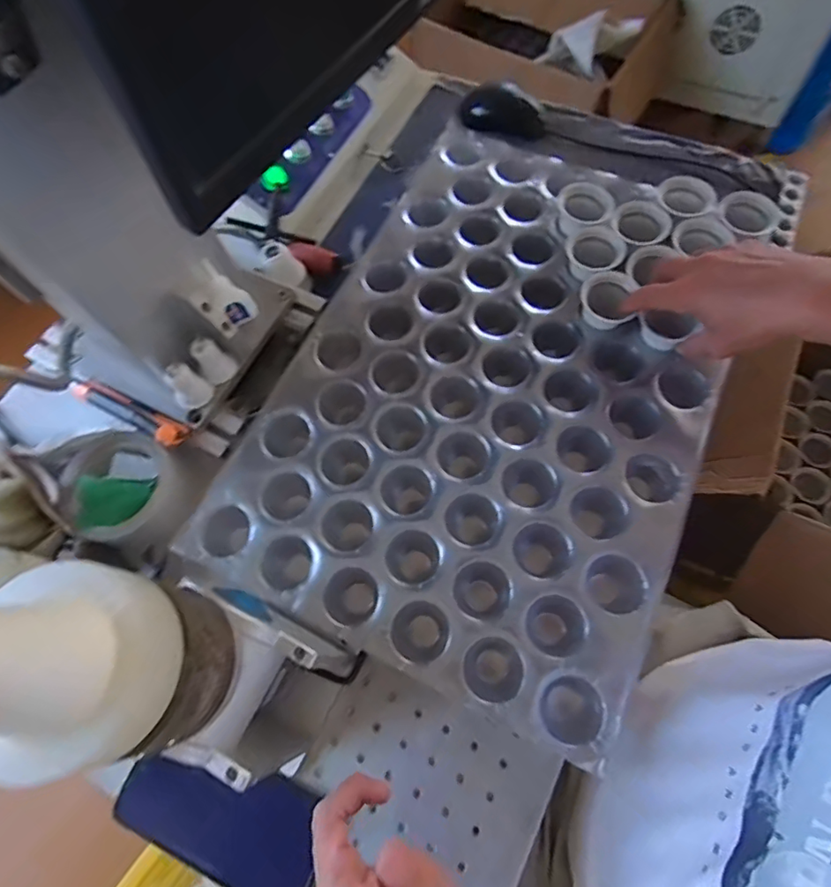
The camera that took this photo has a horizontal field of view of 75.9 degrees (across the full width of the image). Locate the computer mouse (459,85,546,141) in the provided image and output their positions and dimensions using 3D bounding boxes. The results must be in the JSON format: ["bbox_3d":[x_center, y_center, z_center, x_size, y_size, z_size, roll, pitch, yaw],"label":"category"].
[{"bbox_3d":[0.110,-0.418,0.668,0.110,0.031,0.053,15,68,9],"label":"computer mouse"}]

